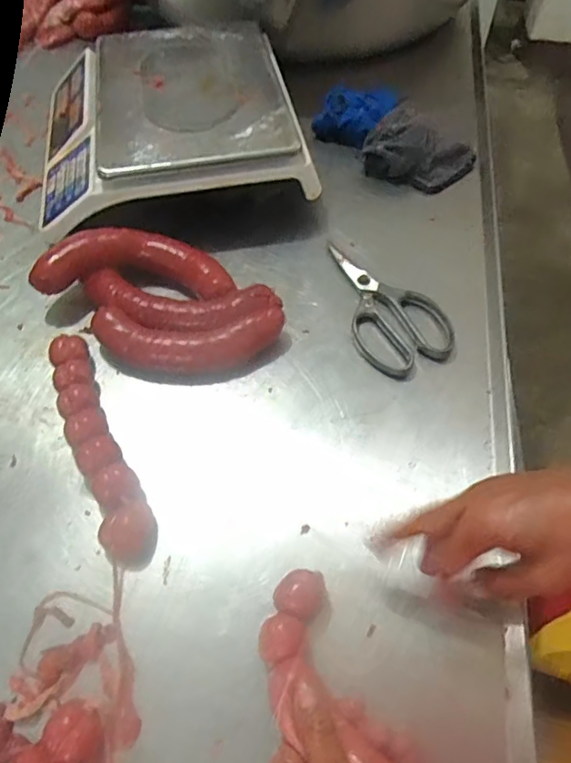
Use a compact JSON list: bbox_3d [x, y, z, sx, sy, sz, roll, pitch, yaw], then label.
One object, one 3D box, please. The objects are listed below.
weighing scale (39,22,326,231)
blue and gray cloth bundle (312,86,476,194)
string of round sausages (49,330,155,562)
[{"bbox_3d":[-0.152,-0.334,0.715,0.330,0.107,0.330,-6,57,-5],"label":"weighing scale"},{"bbox_3d":[0.143,-0.334,0.732,0.215,0.055,0.113,38,64,23],"label":"blue and gray cloth bundle"},{"bbox_3d":[-0.173,0.055,0.495,0.042,0.034,0.234,-23,59,-14],"label":"string of round sausages"}]

